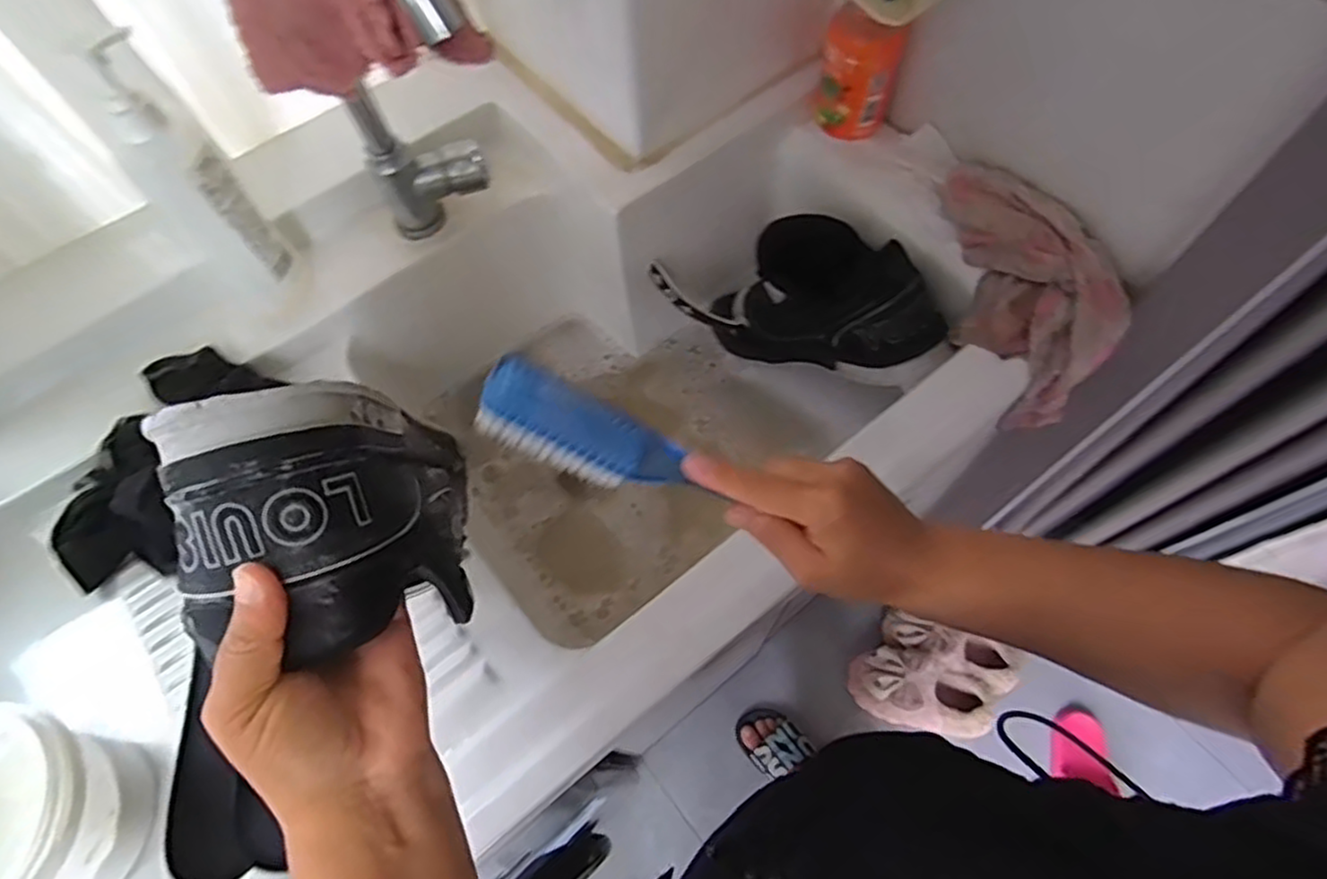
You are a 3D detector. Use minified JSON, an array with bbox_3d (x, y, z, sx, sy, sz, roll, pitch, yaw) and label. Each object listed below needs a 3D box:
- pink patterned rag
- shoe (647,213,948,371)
[{"bbox_3d":[0.303,-0.131,0.589,0.117,0.070,0.225,-11,77,-3],"label":"pink patterned rag"},{"bbox_3d":[0.128,-0.133,0.662,0.122,0.140,0.266,-43,39,-24],"label":"shoe"}]

